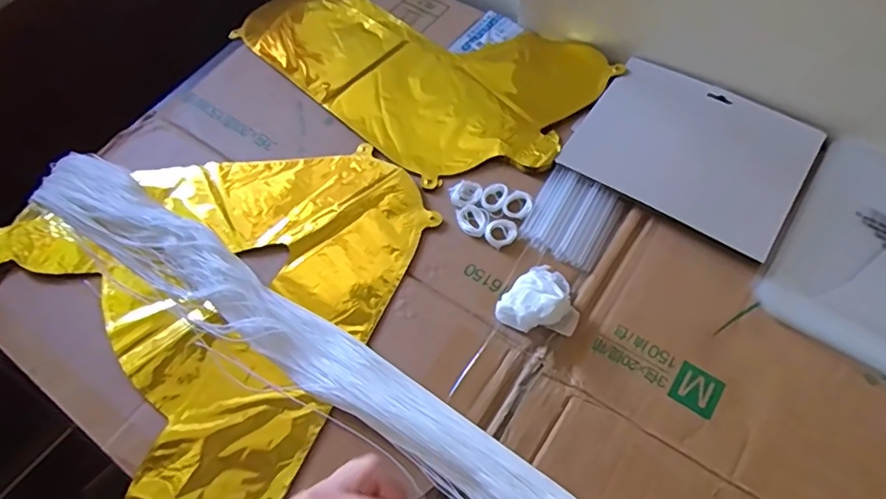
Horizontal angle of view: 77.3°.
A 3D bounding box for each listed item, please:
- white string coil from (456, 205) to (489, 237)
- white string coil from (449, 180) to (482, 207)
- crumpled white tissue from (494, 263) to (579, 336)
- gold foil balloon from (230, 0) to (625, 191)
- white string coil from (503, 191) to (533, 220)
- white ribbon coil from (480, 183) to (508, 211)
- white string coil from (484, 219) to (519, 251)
[{"bbox_3d":[0.027,-0.027,0.495,0.031,0.004,0.027,22,65,15],"label":"white string coil"},{"bbox_3d":[0.022,-0.053,0.509,0.029,0.004,0.028,-1,61,3],"label":"white string coil"},{"bbox_3d":[0.082,0.042,0.444,0.058,0.028,0.064,36,69,20],"label":"crumpled white tissue"},{"bbox_3d":[-0.042,-0.204,0.603,0.397,0.018,0.223,32,68,19],"label":"gold foil balloon"},{"bbox_3d":[0.068,-0.041,0.500,0.025,0.004,0.029,8,62,8],"label":"white string coil"},{"bbox_3d":[0.047,-0.049,0.505,0.022,0.004,0.031,18,64,13],"label":"white ribbon coil"},{"bbox_3d":[0.051,-0.015,0.488,0.028,0.004,0.025,-36,65,-15],"label":"white string coil"}]

